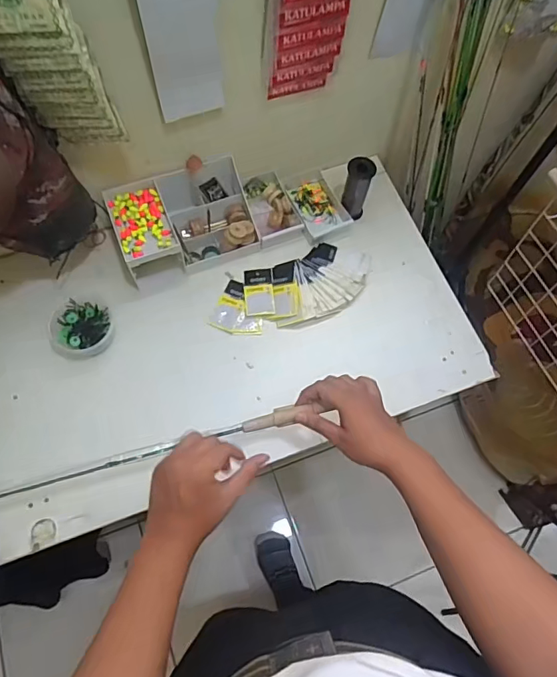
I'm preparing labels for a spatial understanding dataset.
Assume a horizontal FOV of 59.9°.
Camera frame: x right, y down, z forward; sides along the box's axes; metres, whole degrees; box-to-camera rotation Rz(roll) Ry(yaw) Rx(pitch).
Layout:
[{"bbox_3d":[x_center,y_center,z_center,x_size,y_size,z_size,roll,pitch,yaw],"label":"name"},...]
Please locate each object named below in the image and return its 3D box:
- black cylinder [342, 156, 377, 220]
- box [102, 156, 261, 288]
[{"bbox_3d":[0.139,-0.265,0.863,0.045,0.117,0.051,16,68,5],"label":"black cylinder"},{"bbox_3d":[-0.161,-0.203,0.834,0.225,0.088,0.148,-20,70,-10],"label":"box"}]

